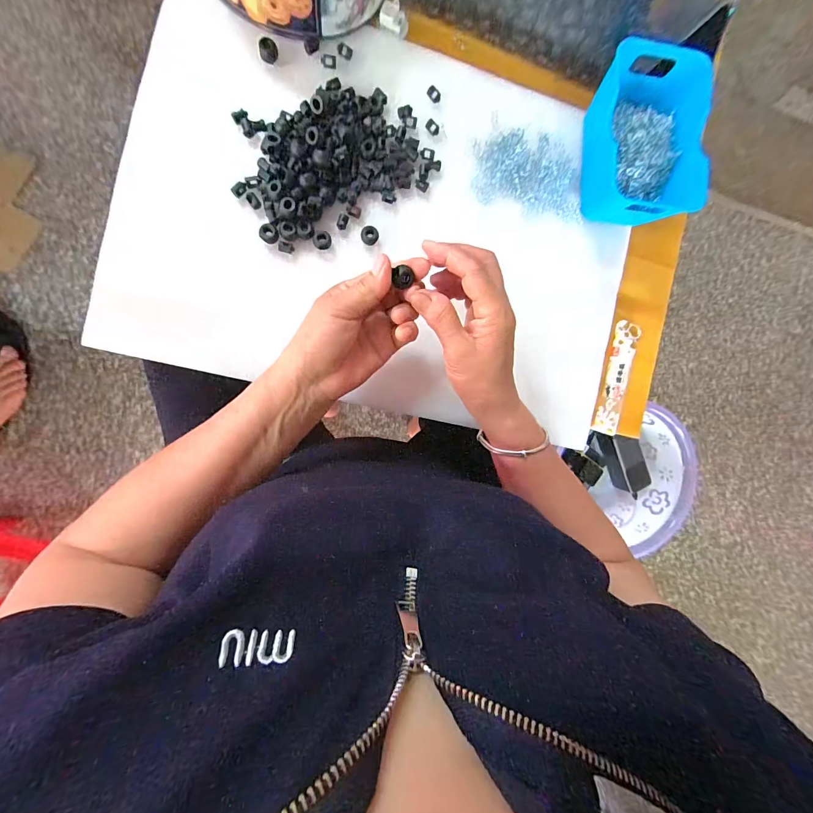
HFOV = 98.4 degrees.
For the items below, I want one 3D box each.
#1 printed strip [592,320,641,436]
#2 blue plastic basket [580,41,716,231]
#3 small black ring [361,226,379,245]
[{"bbox_3d":[0.246,-0.034,0.407,0.032,0.007,0.130,11,91,-9],"label":"printed strip"},{"bbox_3d":[0.241,-0.275,0.367,0.105,0.066,0.157,3,94,-9],"label":"blue plastic basket"},{"bbox_3d":[-0.037,-0.174,0.358,0.018,0.010,0.016,-4,93,-9],"label":"small black ring"}]

